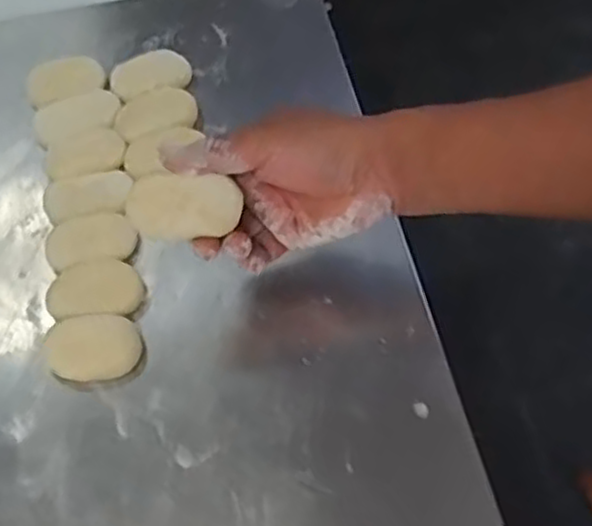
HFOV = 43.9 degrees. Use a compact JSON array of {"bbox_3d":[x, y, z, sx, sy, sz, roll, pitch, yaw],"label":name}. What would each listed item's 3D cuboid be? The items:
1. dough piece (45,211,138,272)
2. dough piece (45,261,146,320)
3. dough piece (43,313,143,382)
[{"bbox_3d":[-0.152,-0.016,0.551,0.067,0.018,0.039,-10,60,-2],"label":"dough piece"},{"bbox_3d":[-0.145,0.022,0.535,0.067,0.017,0.040,-1,60,3],"label":"dough piece"},{"bbox_3d":[-0.143,0.060,0.515,0.067,0.013,0.046,2,60,5],"label":"dough piece"}]

